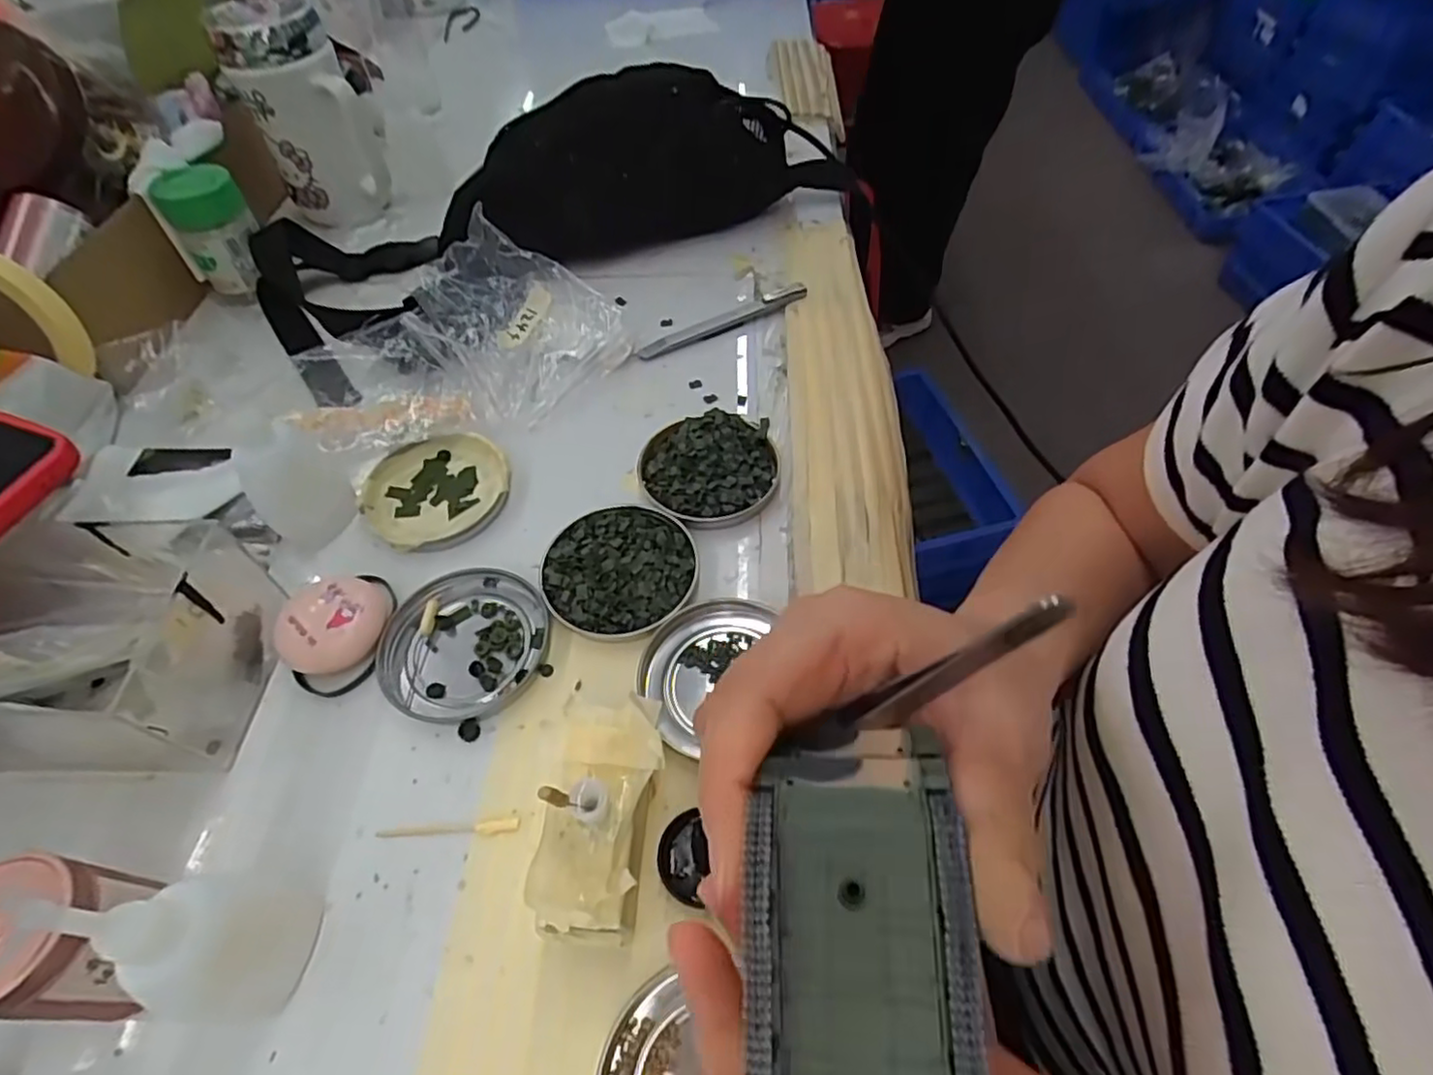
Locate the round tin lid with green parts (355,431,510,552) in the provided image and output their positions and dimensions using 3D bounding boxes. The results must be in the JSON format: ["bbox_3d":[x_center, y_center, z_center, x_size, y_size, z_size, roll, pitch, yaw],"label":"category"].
[{"bbox_3d":[-0.158,-0.026,0.381,0.078,0.012,0.075,-1,54,2],"label":"round tin lid with green parts"}]

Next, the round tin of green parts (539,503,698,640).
[{"bbox_3d":[-0.050,0.016,0.344,0.075,0.012,0.077,-1,54,2],"label":"round tin of green parts"}]

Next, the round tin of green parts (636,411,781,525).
[{"bbox_3d":[-0.005,-0.040,0.381,0.077,0.016,0.076,-1,54,2],"label":"round tin of green parts"}]

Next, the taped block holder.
[{"bbox_3d":[-0.044,0.107,0.262,0.040,0.042,0.086,3,54,5],"label":"taped block holder"}]

